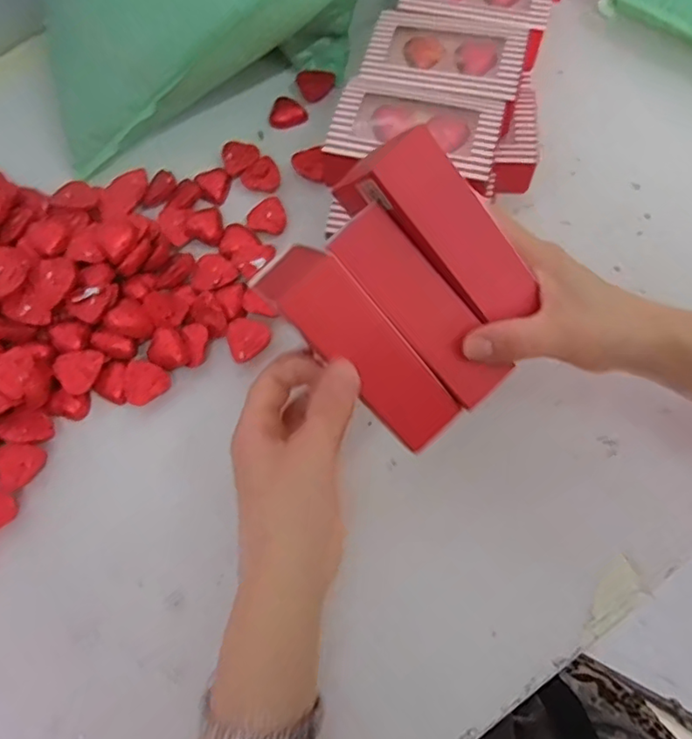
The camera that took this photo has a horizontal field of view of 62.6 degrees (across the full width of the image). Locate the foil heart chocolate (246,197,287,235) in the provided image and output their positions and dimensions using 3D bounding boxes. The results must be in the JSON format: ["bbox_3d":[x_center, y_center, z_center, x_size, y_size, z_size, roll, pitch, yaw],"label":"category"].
[{"bbox_3d":[-0.064,-0.121,0.455,0.030,0.009,0.030,-1,68,2],"label":"foil heart chocolate"}]

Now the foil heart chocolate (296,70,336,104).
[{"bbox_3d":[-0.025,-0.254,0.505,0.031,0.009,0.034,-24,69,-7],"label":"foil heart chocolate"}]

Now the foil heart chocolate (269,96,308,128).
[{"bbox_3d":[-0.053,-0.228,0.503,0.033,0.013,0.024,-23,68,-7],"label":"foil heart chocolate"}]

